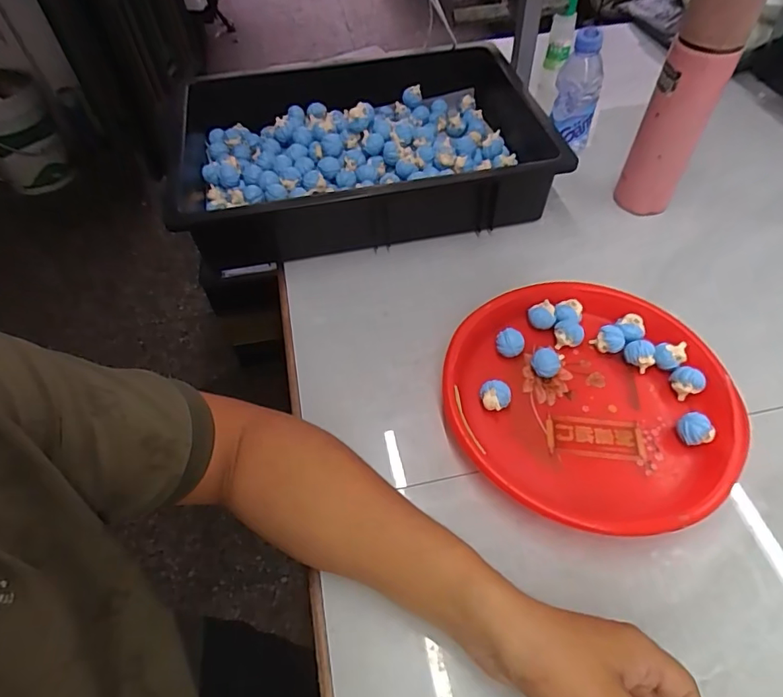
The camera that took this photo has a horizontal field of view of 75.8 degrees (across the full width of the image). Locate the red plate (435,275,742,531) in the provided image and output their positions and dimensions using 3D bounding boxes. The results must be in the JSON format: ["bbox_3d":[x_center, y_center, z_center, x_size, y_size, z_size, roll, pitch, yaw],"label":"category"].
[{"bbox_3d":[0.178,0.045,0.468,0.248,0.036,0.246,-2,53,2],"label":"red plate"}]

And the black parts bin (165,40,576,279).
[{"bbox_3d":[-0.038,-0.262,0.669,0.460,0.104,0.321,-11,53,-5],"label":"black parts bin"}]

